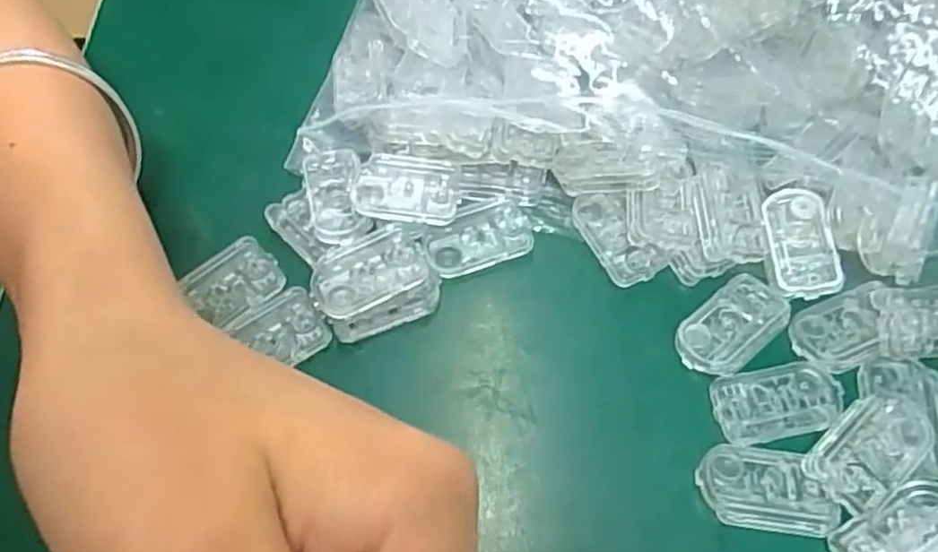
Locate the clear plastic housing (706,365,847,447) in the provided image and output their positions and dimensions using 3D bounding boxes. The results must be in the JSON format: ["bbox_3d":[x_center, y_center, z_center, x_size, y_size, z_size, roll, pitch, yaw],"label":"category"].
[{"bbox_3d":[0.092,0.037,0.206,0.037,0.004,0.020,-8,63,-6],"label":"clear plastic housing"}]

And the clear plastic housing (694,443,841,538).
[{"bbox_3d":[0.084,0.060,0.196,0.036,0.004,0.022,9,62,2],"label":"clear plastic housing"}]

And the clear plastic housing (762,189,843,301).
[{"bbox_3d":[0.107,-0.011,0.225,0.019,0.007,0.035,1,62,-1],"label":"clear plastic housing"}]

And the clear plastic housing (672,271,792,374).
[{"bbox_3d":[0.082,0.015,0.217,0.038,0.004,0.021,-36,69,-19],"label":"clear plastic housing"}]

